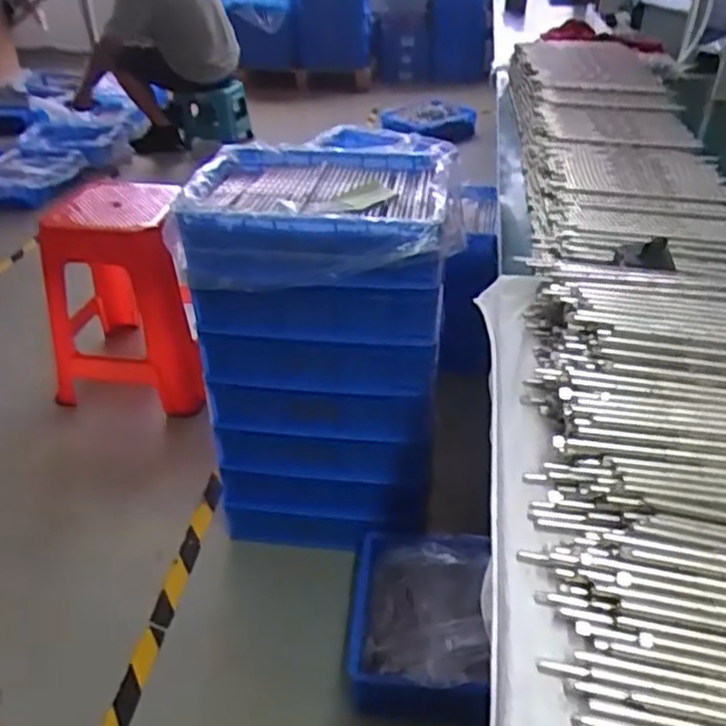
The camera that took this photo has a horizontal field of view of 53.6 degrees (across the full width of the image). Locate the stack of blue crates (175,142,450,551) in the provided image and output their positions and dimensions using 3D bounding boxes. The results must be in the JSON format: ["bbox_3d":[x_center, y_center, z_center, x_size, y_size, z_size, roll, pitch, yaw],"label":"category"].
[{"bbox_3d":[-0.057,-0.005,1.357,0.421,0.677,0.307,5,35,10],"label":"stack of blue crates"}]

